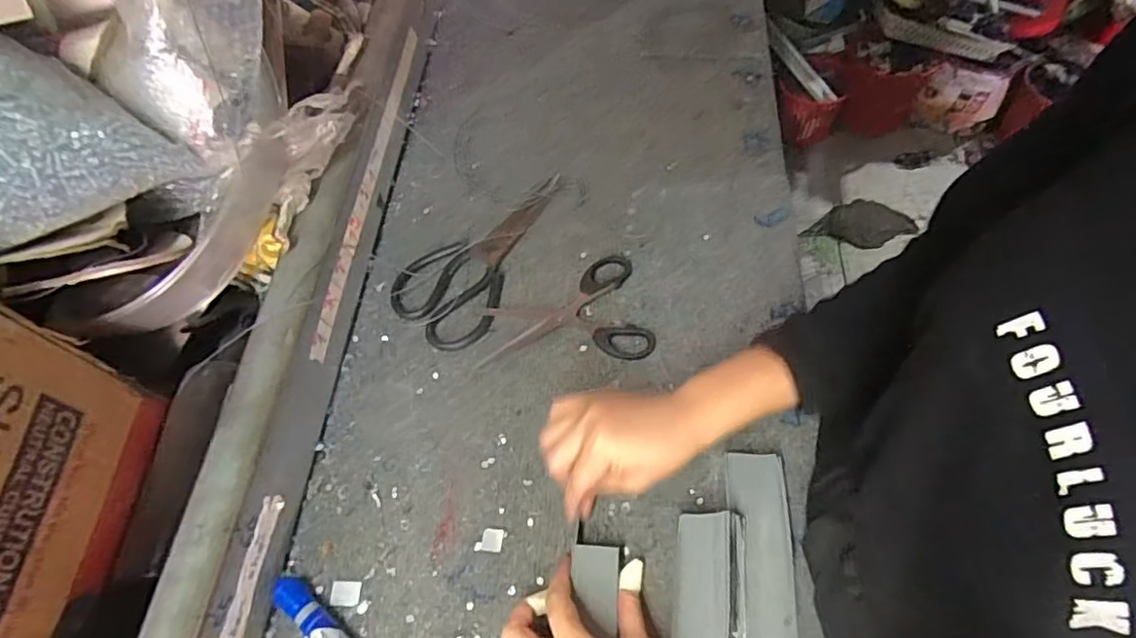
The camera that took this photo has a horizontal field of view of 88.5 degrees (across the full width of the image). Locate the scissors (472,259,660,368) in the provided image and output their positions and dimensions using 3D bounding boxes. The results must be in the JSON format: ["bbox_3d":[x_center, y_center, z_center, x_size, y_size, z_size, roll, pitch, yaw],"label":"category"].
[{"bbox_3d":[-0.005,-0.004,0.529,0.146,0.012,0.108,-11,61,-2],"label":"scissors"}]

